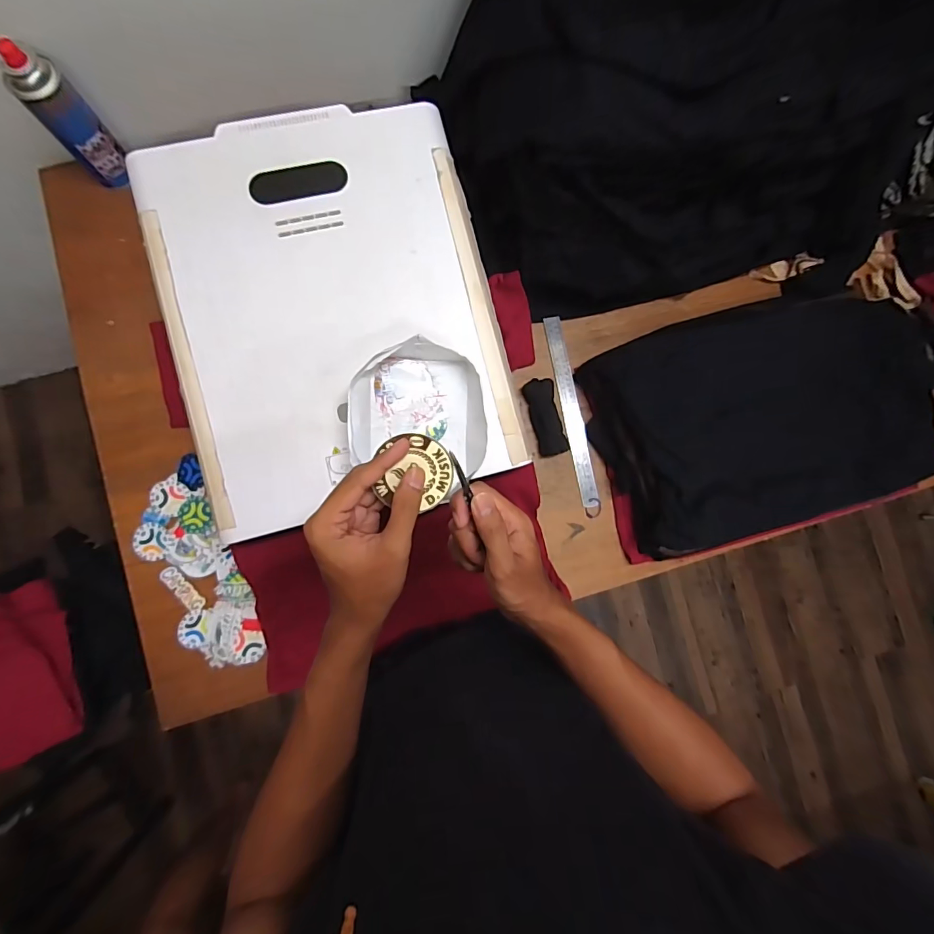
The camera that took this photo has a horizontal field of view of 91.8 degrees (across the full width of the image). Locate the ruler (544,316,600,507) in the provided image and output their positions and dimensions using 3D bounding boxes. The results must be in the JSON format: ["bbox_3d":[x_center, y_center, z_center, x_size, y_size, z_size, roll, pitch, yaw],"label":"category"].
[{"bbox_3d":[0.178,-0.095,0.767,0.031,0.006,0.325,-11,87,2],"label":"ruler"}]

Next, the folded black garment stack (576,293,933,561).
[{"bbox_3d":[0.481,-0.074,0.736,0.508,0.105,0.339,-13,87,-7],"label":"folded black garment stack"}]

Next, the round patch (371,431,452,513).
[{"bbox_3d":[-0.040,0.004,0.357,0.057,0.006,0.058,-2,104,-8],"label":"round patch"}]

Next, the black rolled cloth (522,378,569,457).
[{"bbox_3d":[0.132,-0.083,0.753,0.050,0.019,0.126,-15,87,-7],"label":"black rolled cloth"}]

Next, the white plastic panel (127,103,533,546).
[{"bbox_3d":[-0.171,-0.206,0.575,0.399,0.019,0.508,-15,87,-7],"label":"white plastic panel"}]

